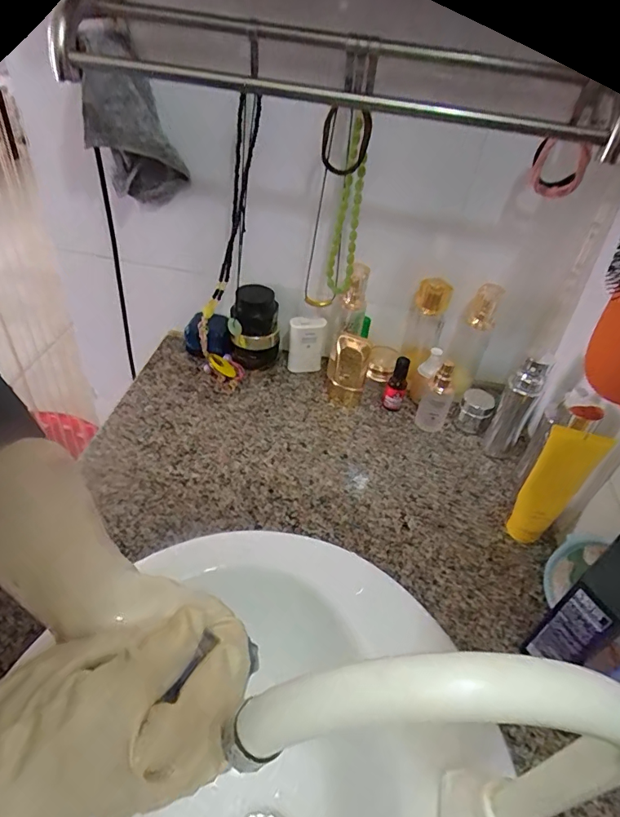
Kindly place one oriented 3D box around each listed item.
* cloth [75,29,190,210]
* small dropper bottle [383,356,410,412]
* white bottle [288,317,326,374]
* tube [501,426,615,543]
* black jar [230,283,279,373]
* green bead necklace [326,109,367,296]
[{"bbox_3d":[-0.220,-0.350,0.605,0.115,0.177,0.056,-12,45,-21],"label":"cloth"},{"bbox_3d":[0.129,-0.035,0.717,0.029,0.087,0.025,16,42,9],"label":"small dropper bottle"},{"bbox_3d":[-0.007,-0.098,0.765,0.053,0.093,0.034,10,41,2],"label":"white bottle"},{"bbox_3d":[0.268,0.089,0.542,0.051,0.165,0.035,34,48,27],"label":"tube"},{"bbox_3d":[-0.086,-0.122,0.753,0.074,0.127,0.059,2,41,-6],"label":"black jar"},{"bbox_3d":[0.049,-0.248,0.617,0.034,0.216,0.021,9,41,1],"label":"green bead necklace"}]

